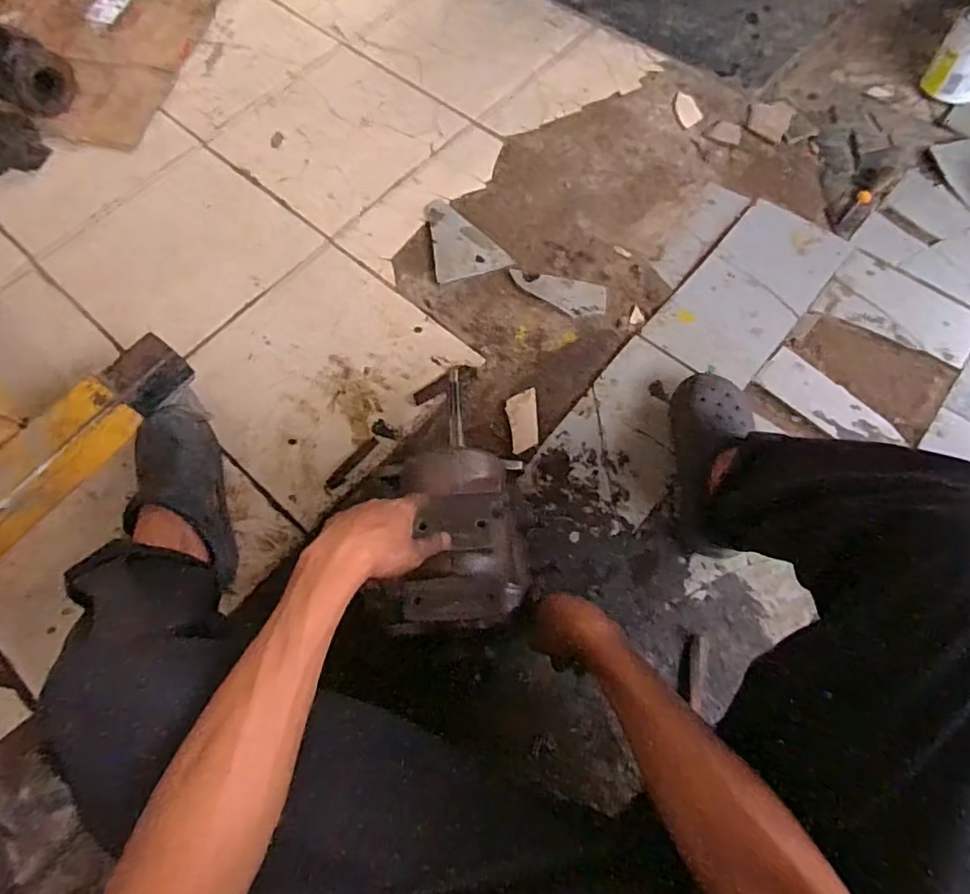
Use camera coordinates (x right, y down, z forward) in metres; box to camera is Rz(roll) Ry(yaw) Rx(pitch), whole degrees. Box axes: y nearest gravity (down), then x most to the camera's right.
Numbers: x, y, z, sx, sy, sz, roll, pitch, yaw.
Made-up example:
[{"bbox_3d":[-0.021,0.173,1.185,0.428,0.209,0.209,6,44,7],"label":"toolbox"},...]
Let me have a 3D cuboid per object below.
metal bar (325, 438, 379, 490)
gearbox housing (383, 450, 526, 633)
[{"bbox_3d":[-0.210,0.025,0.931,0.017,0.007,0.105,40,75,16],"label":"metal bar"},{"bbox_3d":[-0.024,0.106,0.678,0.137,0.114,0.198,-4,68,0],"label":"gearbox housing"}]

